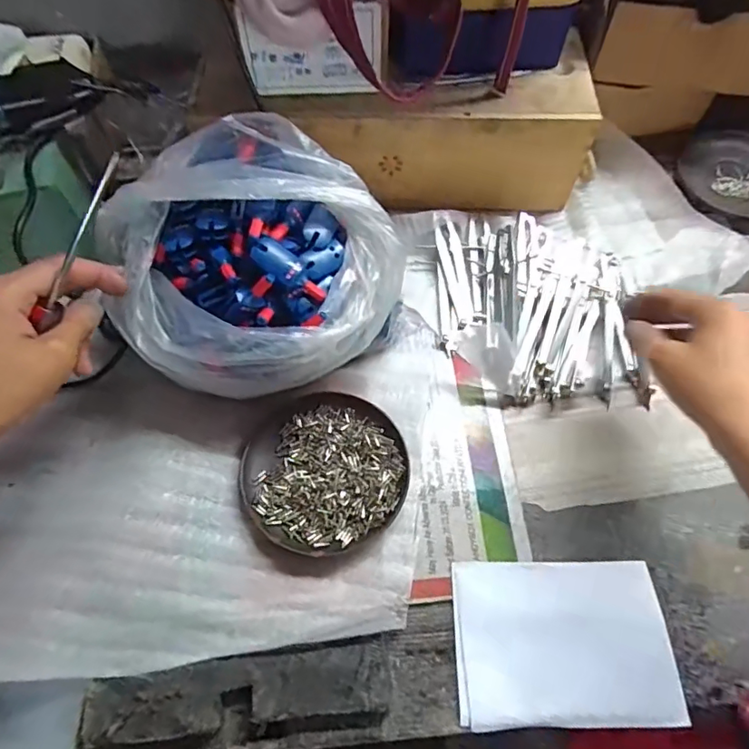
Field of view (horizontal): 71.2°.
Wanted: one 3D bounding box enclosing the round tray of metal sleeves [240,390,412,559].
[{"bbox_3d":[-0.035,0.070,0.381,0.114,0.021,0.116,-1,61,1],"label":"round tray of metal sleeves"}]

